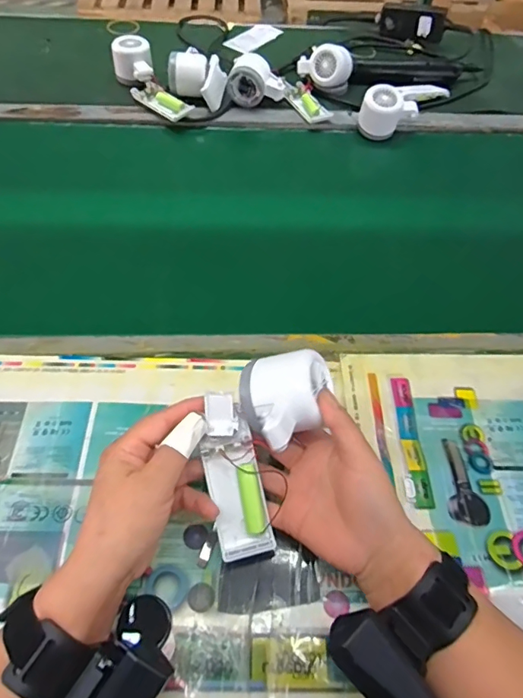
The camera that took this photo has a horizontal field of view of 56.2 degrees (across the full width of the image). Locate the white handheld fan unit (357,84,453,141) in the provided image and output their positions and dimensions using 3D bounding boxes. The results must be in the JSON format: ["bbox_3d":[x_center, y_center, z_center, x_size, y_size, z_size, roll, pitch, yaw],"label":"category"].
[{"bbox_3d":[0.228,-0.388,0.762,0.065,0.063,0.176,39,62,22],"label":"white handheld fan unit"}]

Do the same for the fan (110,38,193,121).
[{"bbox_3d":[-0.170,-0.412,0.745,0.059,0.051,0.167,-25,60,-18],"label":"fan"}]

